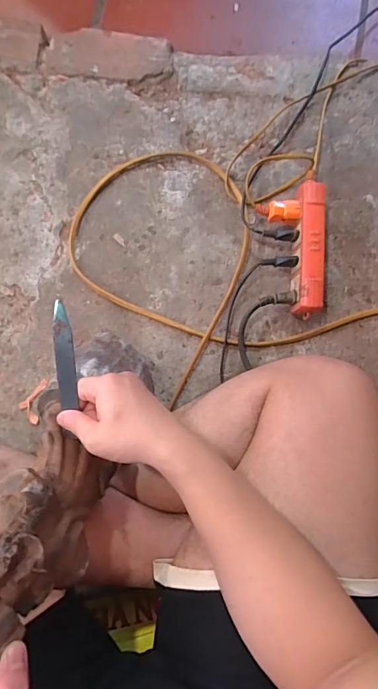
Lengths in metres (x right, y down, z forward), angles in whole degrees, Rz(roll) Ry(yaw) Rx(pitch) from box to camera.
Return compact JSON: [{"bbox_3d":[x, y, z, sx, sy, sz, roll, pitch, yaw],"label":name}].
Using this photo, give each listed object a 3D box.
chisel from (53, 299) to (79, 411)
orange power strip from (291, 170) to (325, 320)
[{"bbox_3d":[-0.116,0.012,0.388,0.019,0.007,0.104,-1,110,-3],"label":"chisel"},{"bbox_3d":[0.177,-0.151,0.622,0.037,0.062,0.216,3,80,-4],"label":"orange power strip"}]

